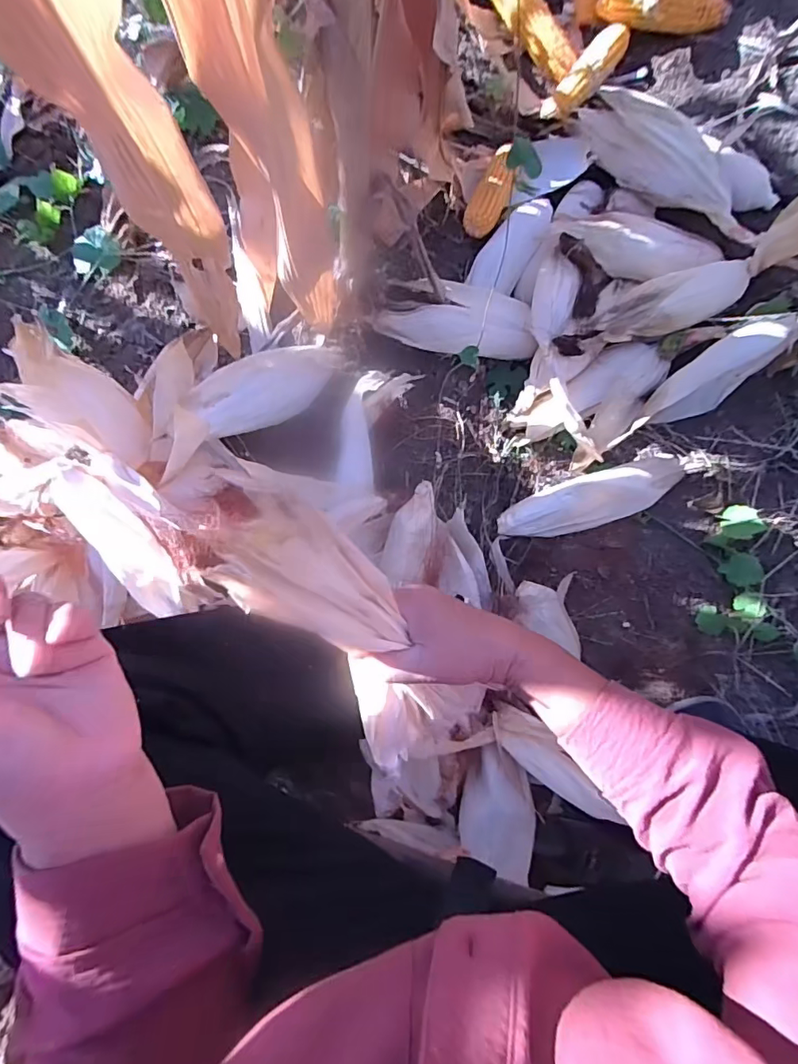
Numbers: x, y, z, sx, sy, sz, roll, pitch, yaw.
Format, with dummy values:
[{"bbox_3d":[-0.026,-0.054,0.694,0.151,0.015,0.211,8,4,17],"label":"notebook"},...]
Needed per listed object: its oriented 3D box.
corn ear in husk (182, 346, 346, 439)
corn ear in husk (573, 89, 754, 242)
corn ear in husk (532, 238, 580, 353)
[{"bbox_3d":[-0.165,-0.182,0.647,0.208,0.063,0.072,-29,86,-20],"label":"corn ear in husk"},{"bbox_3d":[0.358,-0.491,0.664,0.291,0.058,0.071,40,84,3],"label":"corn ear in husk"},{"bbox_3d":[0.210,-0.316,0.685,0.058,0.050,0.155,10,83,0],"label":"corn ear in husk"}]

